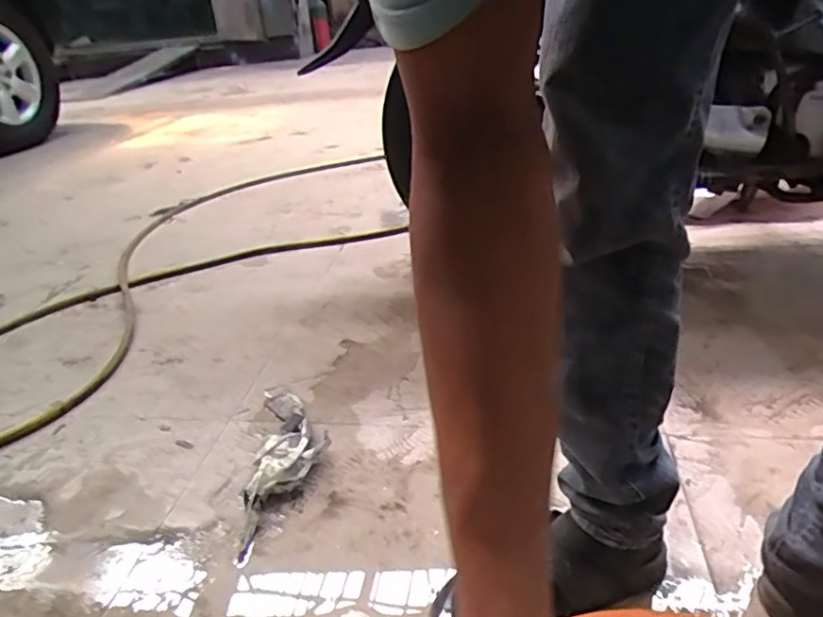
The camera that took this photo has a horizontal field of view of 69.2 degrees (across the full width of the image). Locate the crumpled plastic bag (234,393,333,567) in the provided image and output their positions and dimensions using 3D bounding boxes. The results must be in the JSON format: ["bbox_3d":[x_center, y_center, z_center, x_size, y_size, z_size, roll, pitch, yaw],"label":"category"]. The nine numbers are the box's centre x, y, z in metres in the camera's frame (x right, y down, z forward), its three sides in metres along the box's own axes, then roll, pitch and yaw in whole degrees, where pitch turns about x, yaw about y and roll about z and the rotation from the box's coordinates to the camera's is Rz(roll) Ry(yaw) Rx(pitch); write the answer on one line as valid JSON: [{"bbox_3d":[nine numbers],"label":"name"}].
[{"bbox_3d":[-0.162,0.186,0.785,0.097,0.032,0.314,-7,27,-3],"label":"crumpled plastic bag"}]

